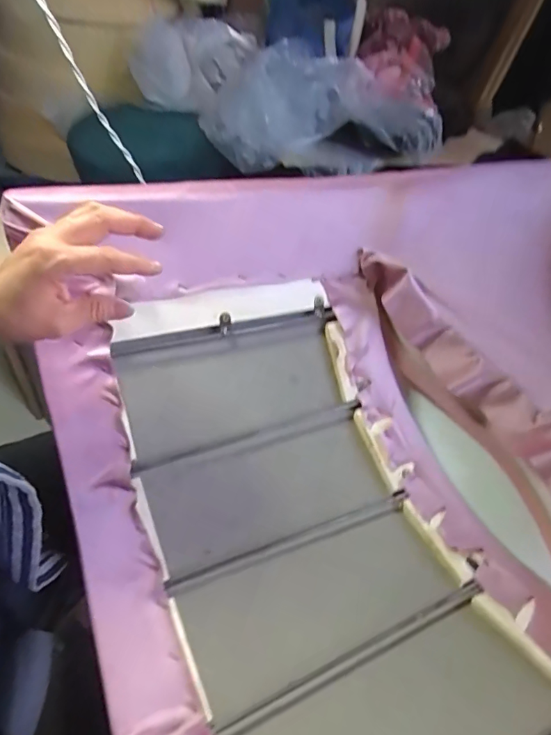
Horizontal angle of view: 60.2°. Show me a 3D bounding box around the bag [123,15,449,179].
[{"bbox_3d":[0.038,-0.597,1.092,0.701,0.232,0.185,6,43,-17],"label":"bag"}]

